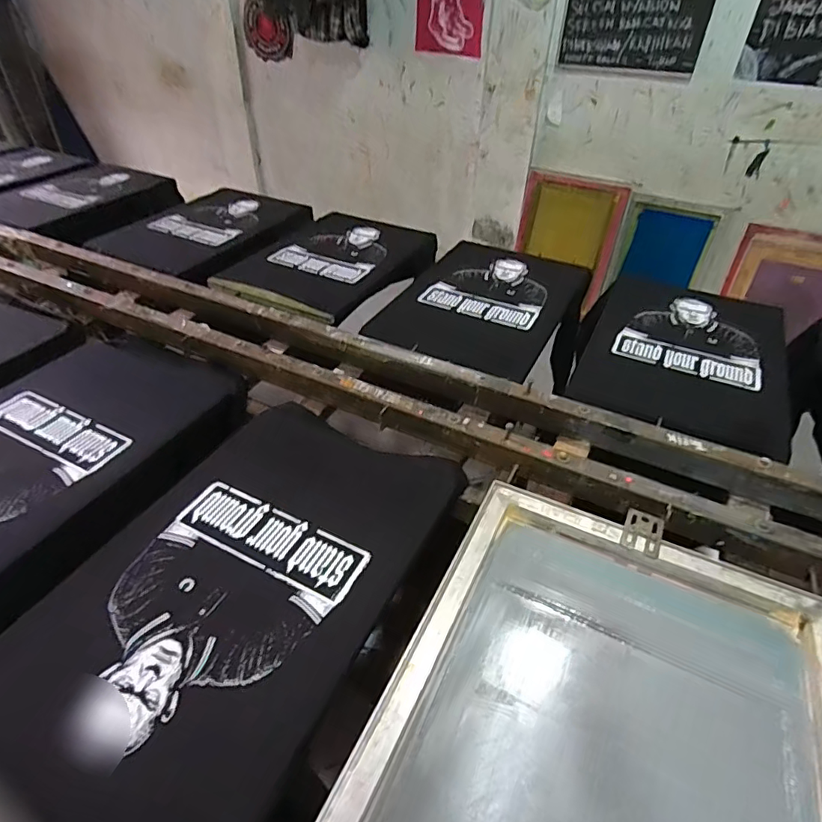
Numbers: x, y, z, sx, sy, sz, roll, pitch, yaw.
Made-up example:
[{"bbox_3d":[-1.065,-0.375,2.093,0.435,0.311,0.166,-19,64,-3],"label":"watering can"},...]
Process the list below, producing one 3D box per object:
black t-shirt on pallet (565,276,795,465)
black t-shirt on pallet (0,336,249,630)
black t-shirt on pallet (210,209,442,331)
[{"bbox_3d":[0.622,-0.126,1.174,0.453,0.043,0.640,19,44,20],"label":"black t-shirt on pallet"},{"bbox_3d":[-0.654,0.090,0.932,0.454,0.094,0.681,21,45,22],"label":"black t-shirt on pallet"},{"bbox_3d":[-0.237,-0.459,1.562,0.473,0.077,0.622,22,45,23],"label":"black t-shirt on pallet"}]

